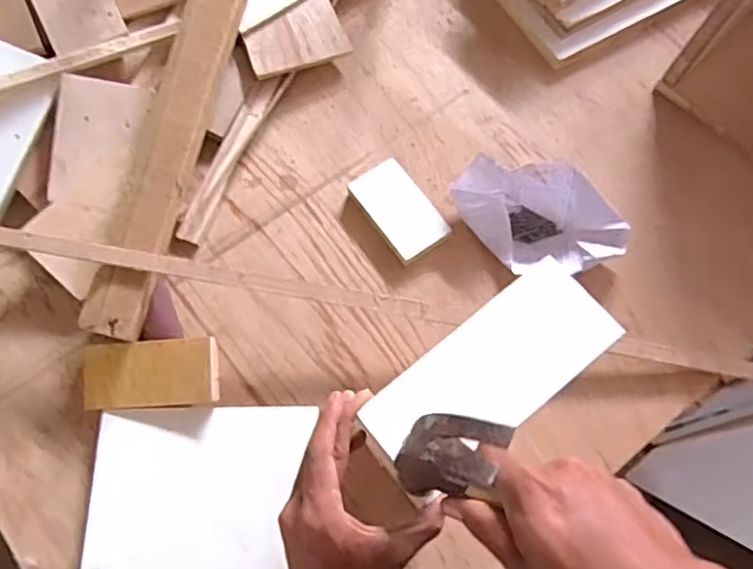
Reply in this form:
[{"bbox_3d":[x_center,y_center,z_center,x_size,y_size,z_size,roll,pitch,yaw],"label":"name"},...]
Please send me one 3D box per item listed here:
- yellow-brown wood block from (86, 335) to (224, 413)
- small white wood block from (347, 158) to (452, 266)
[{"bbox_3d":[-0.222,0.088,0.639,0.134,0.046,0.068,-2,70,-3],"label":"yellow-brown wood block"},{"bbox_3d":[0.024,-0.082,0.715,0.064,0.026,0.115,-33,74,-13],"label":"small white wood block"}]

